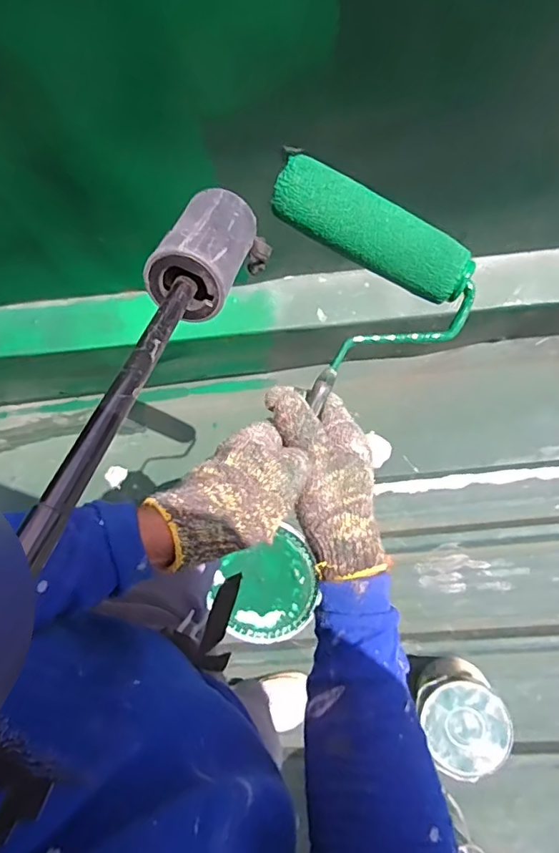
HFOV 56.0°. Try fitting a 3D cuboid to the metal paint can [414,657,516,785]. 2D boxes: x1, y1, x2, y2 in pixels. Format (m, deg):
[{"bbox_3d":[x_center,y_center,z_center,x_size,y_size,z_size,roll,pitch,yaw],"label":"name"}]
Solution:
[{"bbox_3d":[0.380,0.618,1.136,0.183,0.196,0.188,0,79,1],"label":"metal paint can"}]

